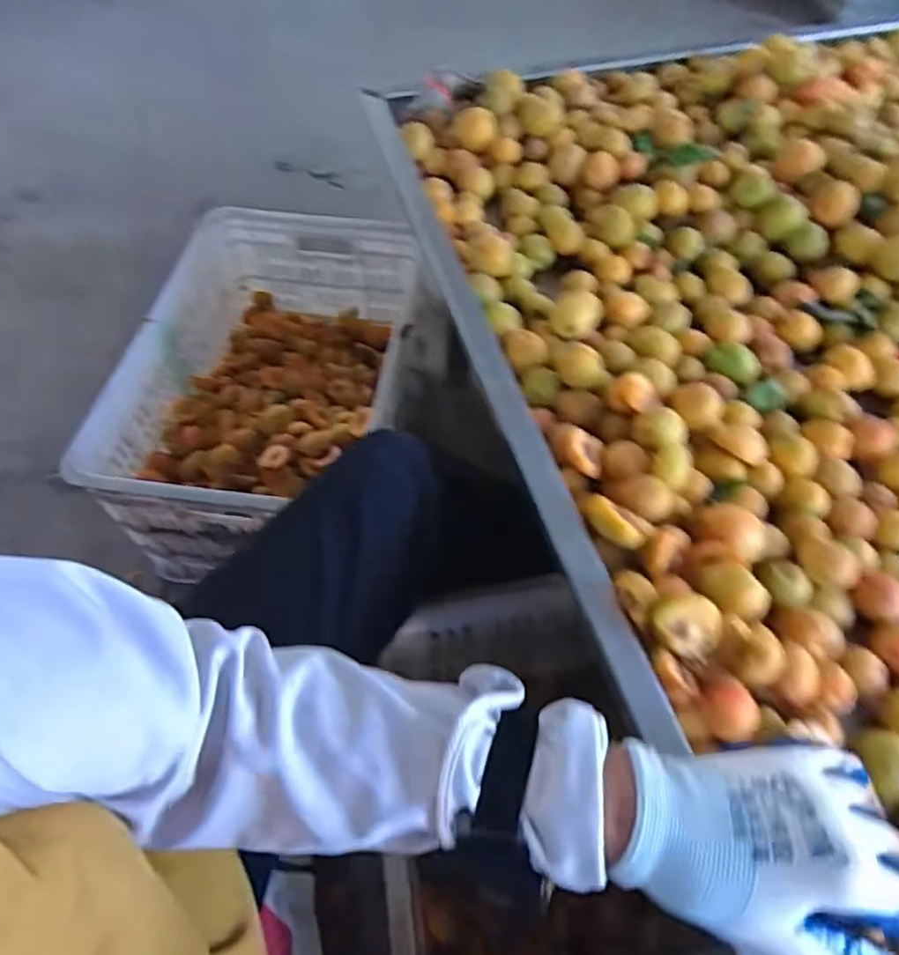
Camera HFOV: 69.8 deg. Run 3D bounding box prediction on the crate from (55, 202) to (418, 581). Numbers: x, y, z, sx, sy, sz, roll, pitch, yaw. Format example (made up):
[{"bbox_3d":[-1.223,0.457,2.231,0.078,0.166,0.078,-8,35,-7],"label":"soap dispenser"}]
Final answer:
[{"bbox_3d":[-0.245,-0.147,0.934,0.351,0.175,0.515,3,56,2],"label":"crate"}]

